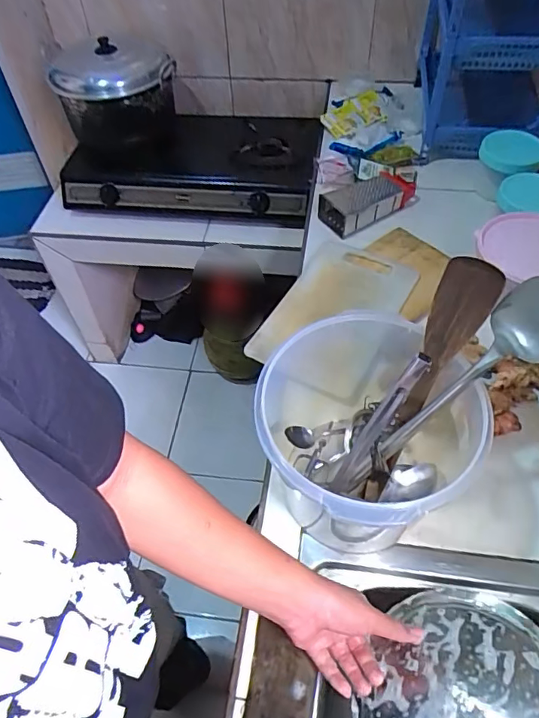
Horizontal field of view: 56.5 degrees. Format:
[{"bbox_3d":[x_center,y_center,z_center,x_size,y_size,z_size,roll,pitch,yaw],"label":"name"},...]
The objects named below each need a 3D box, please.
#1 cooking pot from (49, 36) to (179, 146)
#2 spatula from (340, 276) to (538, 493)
[{"bbox_3d":[-0.408,-0.738,1.328,0.299,0.191,0.318,-14,54,-8],"label":"cooking pot"},{"bbox_3d":[0.203,0.045,0.576,0.332,0.025,0.093,-45,53,21],"label":"spatula"}]

